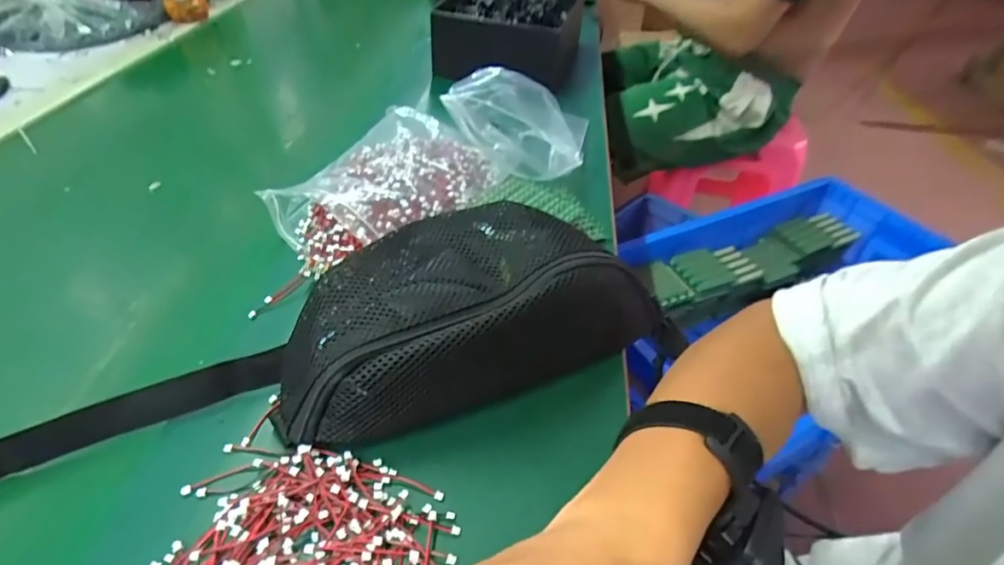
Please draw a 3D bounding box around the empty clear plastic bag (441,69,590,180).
[{"bbox_3d":[0.015,-0.162,0.531,0.134,0.070,0.080,9,43,7],"label":"empty clear plastic bag"}]

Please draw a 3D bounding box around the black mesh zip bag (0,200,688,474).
[{"bbox_3d":[-0.112,0.027,0.351,0.446,0.070,0.150,-7,43,-11],"label":"black mesh zip bag"}]

